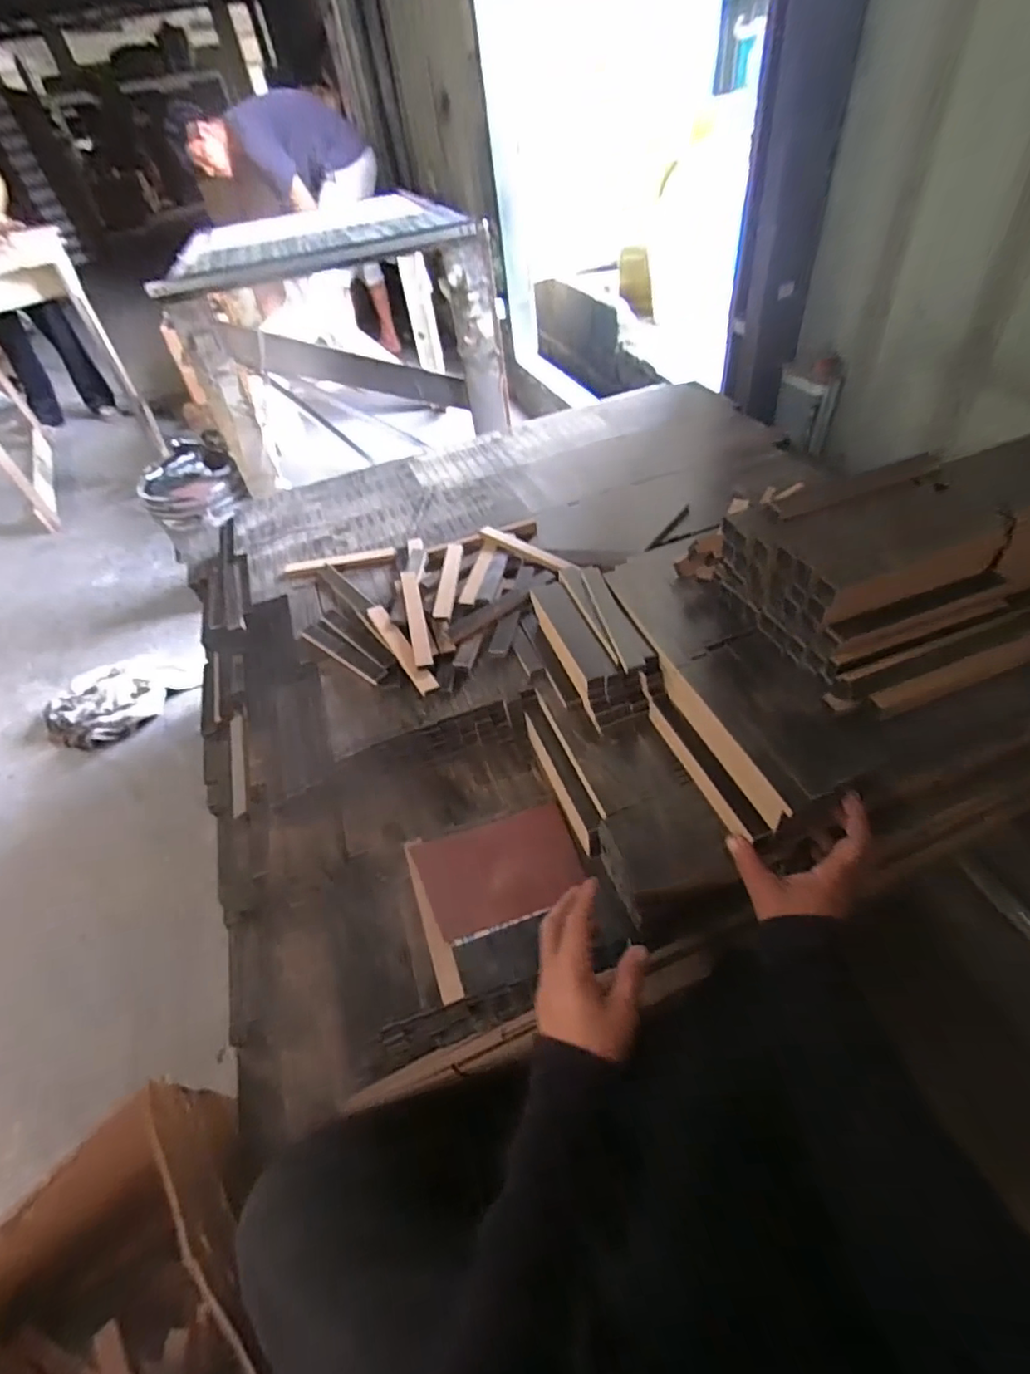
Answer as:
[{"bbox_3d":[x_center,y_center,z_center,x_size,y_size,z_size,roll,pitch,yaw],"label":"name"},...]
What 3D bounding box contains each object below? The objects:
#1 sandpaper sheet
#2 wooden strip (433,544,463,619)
[{"bbox_3d":[-0.015,0.192,0.592,0.159,0.008,0.107,-16,55,-7],"label":"sandpaper sheet"},{"bbox_3d":[-0.091,-0.150,0.779,0.024,0.008,0.169,-3,45,6],"label":"wooden strip"}]

